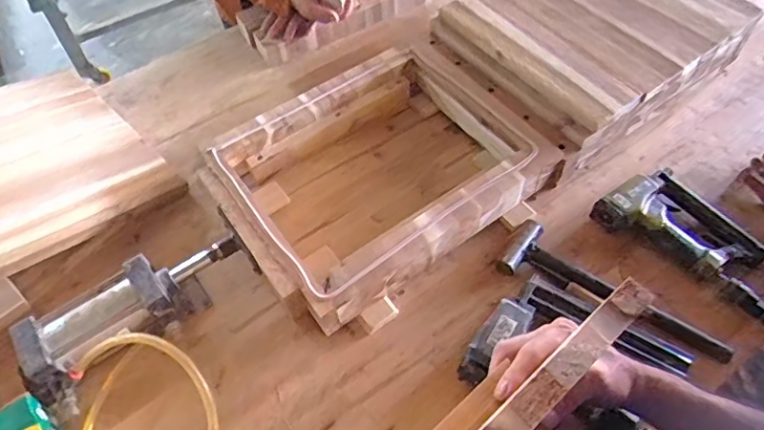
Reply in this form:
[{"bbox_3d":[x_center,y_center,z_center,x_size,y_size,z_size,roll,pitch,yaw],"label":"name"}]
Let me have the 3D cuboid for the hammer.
[{"bbox_3d":[0.298,0.095,0.700,0.290,0.030,0.086,25,61,18],"label":"hammer"}]

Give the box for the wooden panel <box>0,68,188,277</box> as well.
[{"bbox_3d":[-0.573,-0.086,0.839,0.424,0.025,0.352,38,49,25],"label":"wooden panel"}]

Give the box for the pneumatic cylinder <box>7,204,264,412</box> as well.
[{"bbox_3d":[-0.307,0.120,0.697,0.298,0.083,0.106,-35,61,-19],"label":"pneumatic cylinder"}]

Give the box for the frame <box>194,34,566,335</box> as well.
[{"bbox_3d":[-0.008,-0.071,0.805,0.453,0.082,0.354,-33,61,-18],"label":"frame"}]

